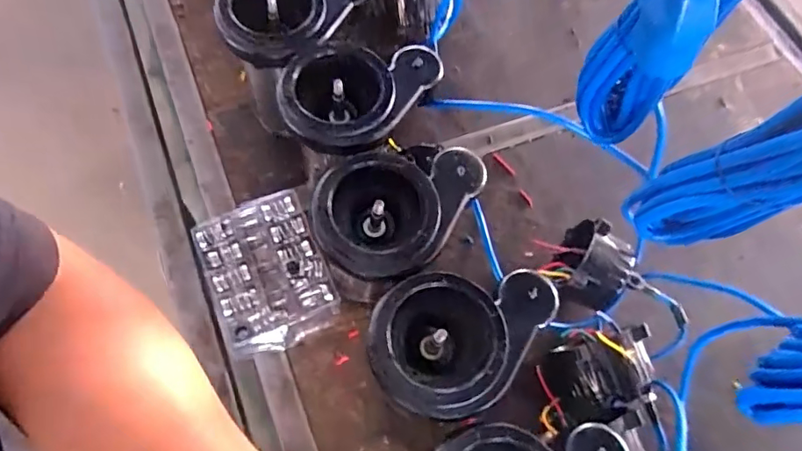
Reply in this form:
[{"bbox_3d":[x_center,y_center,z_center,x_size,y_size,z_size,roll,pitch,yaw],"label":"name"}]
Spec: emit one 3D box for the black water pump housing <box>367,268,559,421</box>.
[{"bbox_3d":[0.059,0.101,0.450,0.168,0.058,0.116,-11,66,-8],"label":"black water pump housing"}]

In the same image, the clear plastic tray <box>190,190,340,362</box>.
[{"bbox_3d":[-0.157,0.057,0.612,0.127,0.038,0.171,-23,68,-12],"label":"clear plastic tray"}]

